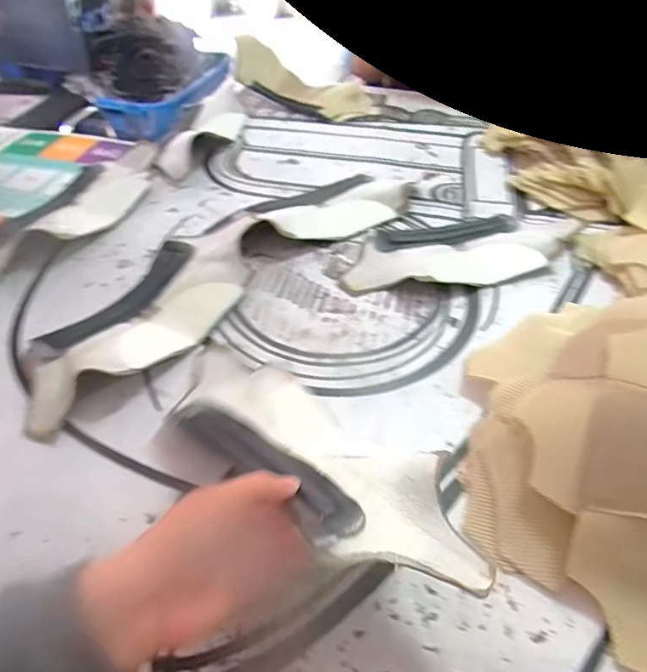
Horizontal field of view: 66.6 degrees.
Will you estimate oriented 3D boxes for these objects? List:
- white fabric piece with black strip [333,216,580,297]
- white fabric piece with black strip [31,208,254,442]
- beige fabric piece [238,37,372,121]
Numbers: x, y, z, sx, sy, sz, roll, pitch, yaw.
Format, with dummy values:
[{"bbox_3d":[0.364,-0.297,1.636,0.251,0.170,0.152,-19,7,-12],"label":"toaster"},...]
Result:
[{"bbox_3d":[0.192,-0.119,0.672,0.342,0.027,0.138,-15,49,-15],"label":"white fabric piece with black strip"},{"bbox_3d":[-0.199,-0.032,0.564,0.142,0.041,0.347,22,50,18],"label":"white fabric piece with black strip"},{"bbox_3d":[-0.040,-0.525,1.019,0.300,0.076,0.129,22,48,-2],"label":"beige fabric piece"}]

